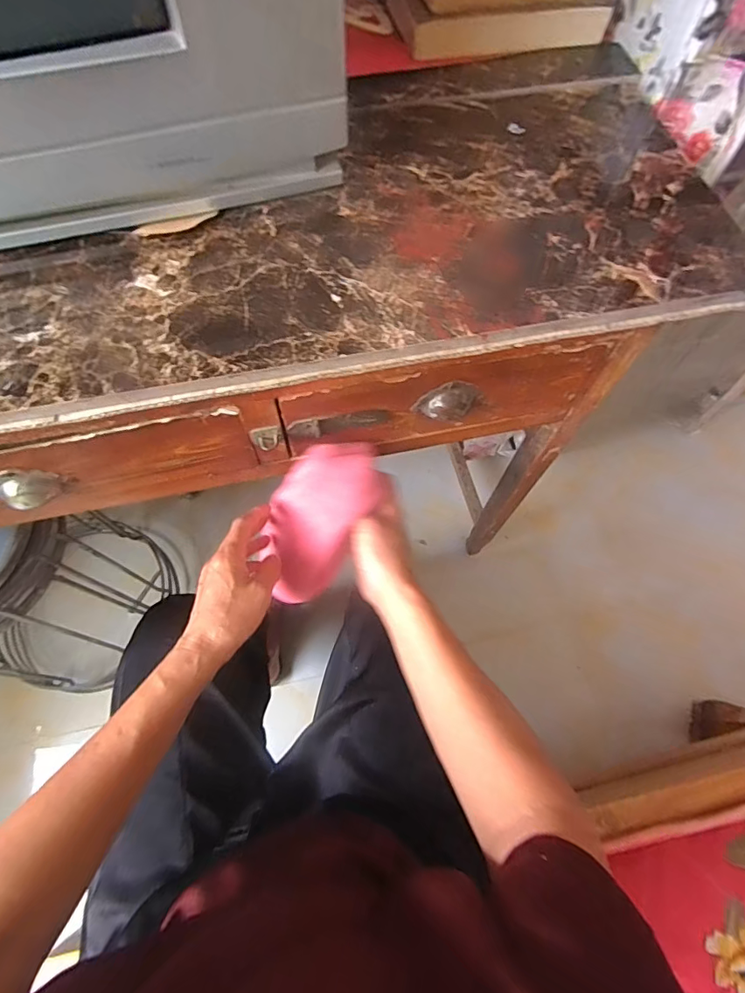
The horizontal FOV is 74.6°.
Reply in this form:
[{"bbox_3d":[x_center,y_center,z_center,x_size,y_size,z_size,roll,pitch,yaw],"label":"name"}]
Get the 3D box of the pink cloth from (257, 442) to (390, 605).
[{"bbox_3d":[-0.060,0.026,0.515,0.092,0.046,0.177,31,107,7],"label":"pink cloth"}]

